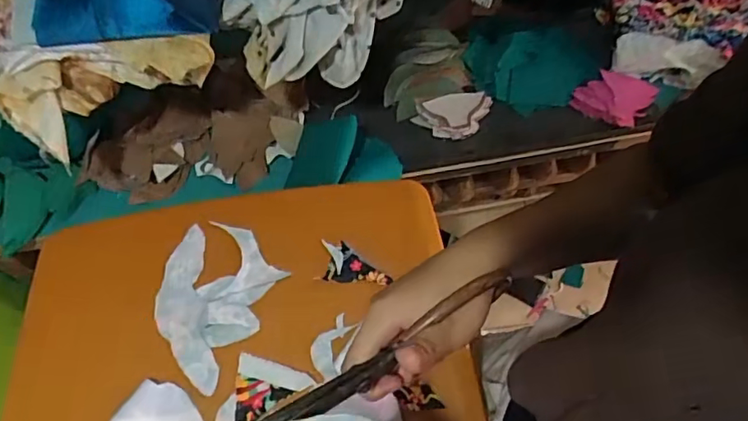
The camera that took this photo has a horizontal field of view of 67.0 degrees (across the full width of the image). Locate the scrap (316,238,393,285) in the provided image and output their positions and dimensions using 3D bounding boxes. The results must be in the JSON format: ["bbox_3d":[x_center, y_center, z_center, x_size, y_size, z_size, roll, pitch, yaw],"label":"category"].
[{"bbox_3d":[-0.020,0.058,0.633,0.078,0.008,0.048,3,61,5],"label":"scrap"}]

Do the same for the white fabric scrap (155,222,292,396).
[{"bbox_3d":[-0.185,0.094,0.626,0.127,0.005,0.168,22,65,15],"label":"white fabric scrap"}]

